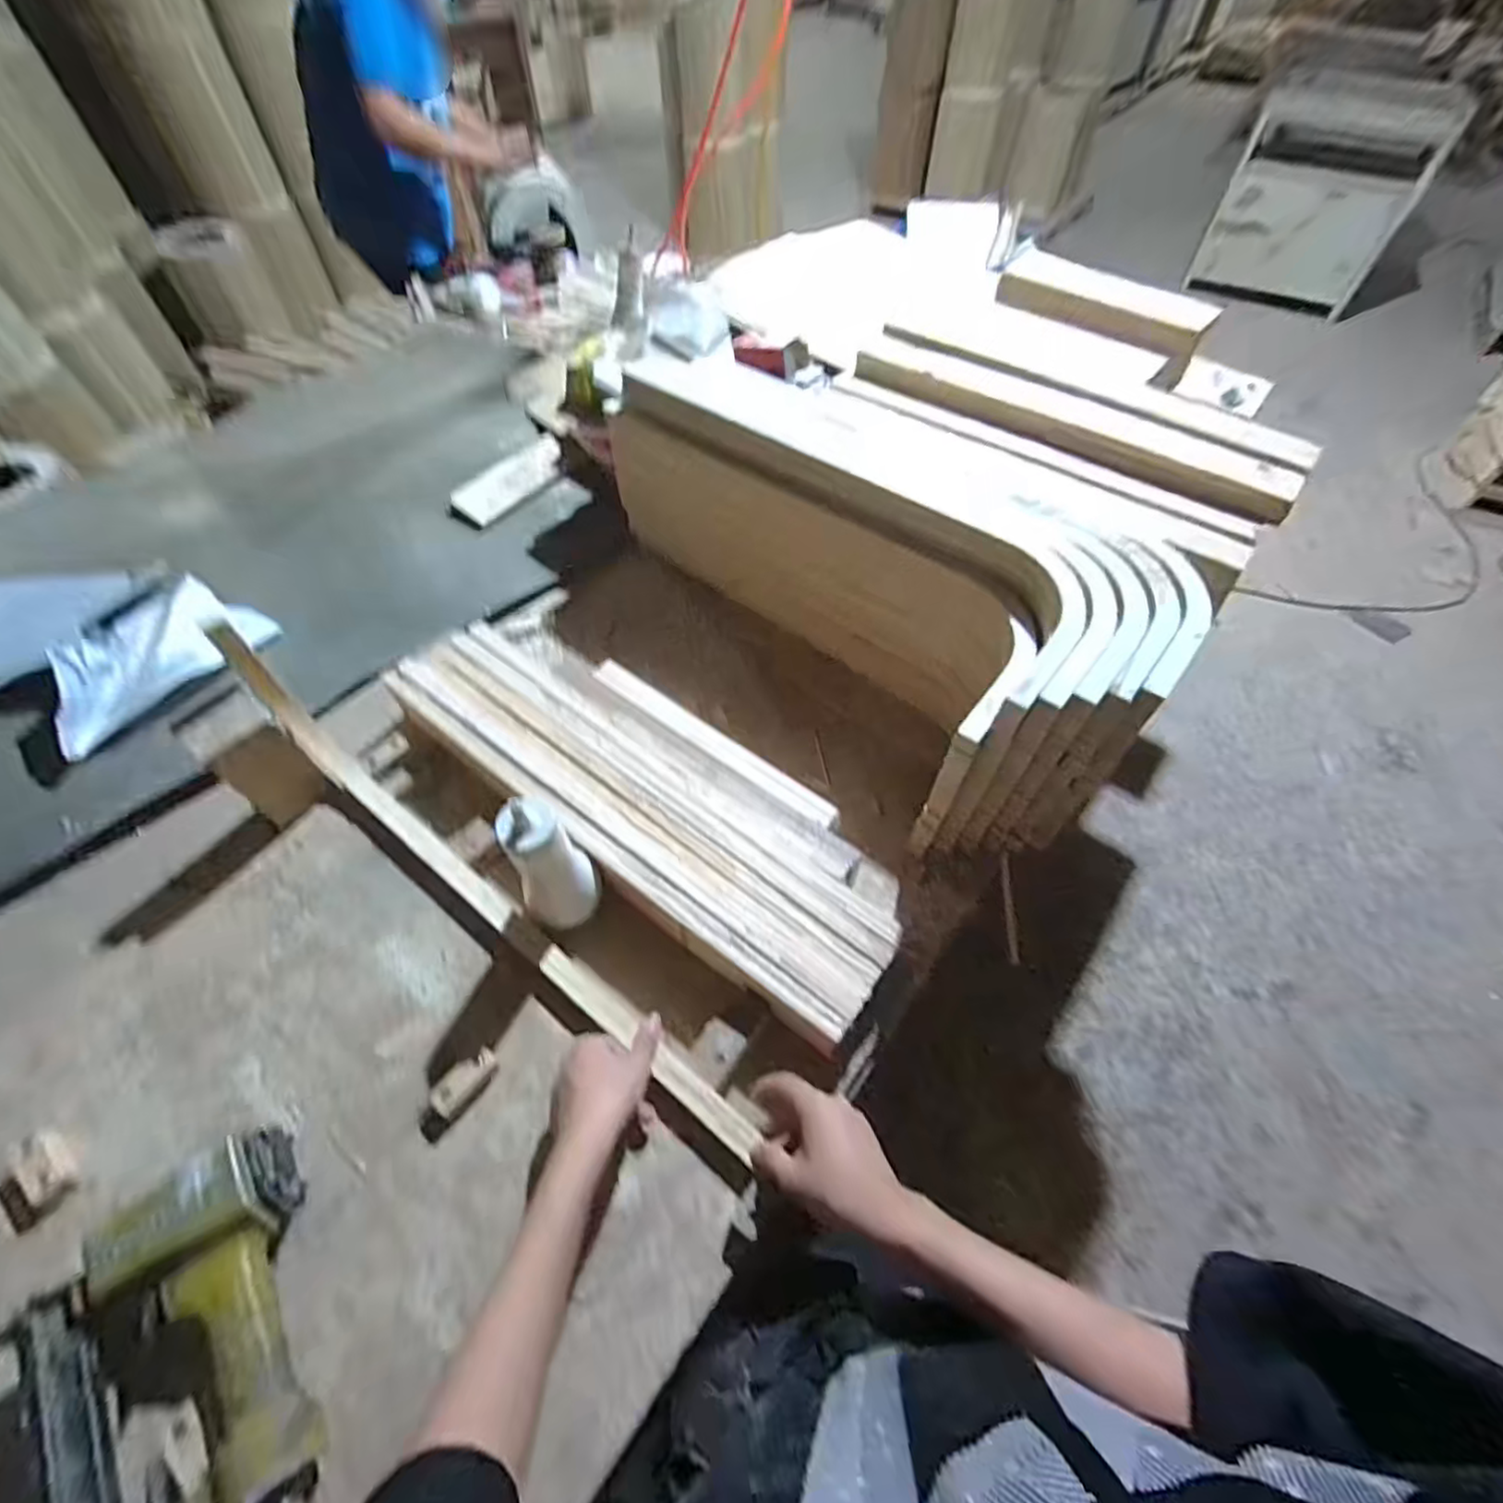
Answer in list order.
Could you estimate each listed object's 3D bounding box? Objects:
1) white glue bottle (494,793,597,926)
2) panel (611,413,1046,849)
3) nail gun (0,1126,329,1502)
[{"bbox_3d":[-0.168,0.099,0.539,0.067,0.158,0.051,-33,61,-21],"label":"white glue bottle"},{"bbox_3d":[0.056,-0.199,0.757,0.154,0.202,0.598,-29,60,-20],"label":"panel"},{"bbox_3d":[-0.342,0.382,0.398,0.162,0.063,0.208,-38,64,-24],"label":"nail gun"}]

